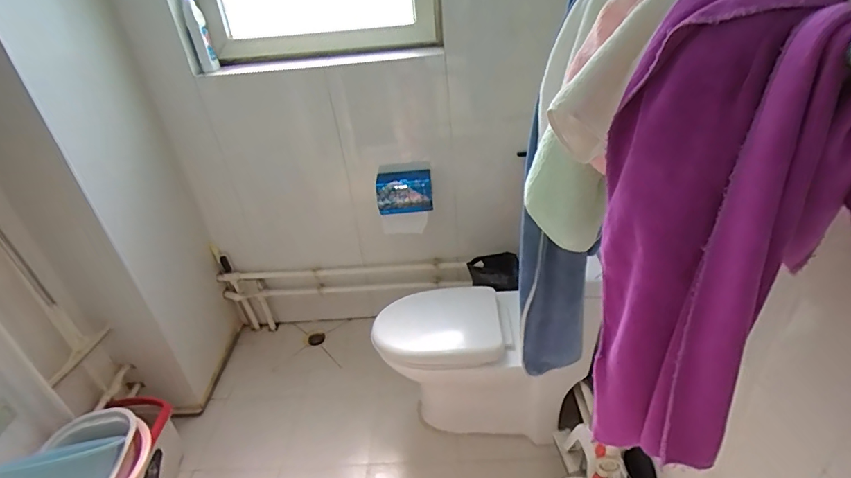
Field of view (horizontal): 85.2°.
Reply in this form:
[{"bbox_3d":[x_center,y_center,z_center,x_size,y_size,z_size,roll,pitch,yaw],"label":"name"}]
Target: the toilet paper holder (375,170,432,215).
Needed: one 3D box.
[{"bbox_3d":[-0.079,-0.173,1.716,0.203,0.133,0.111,-5,37,-2],"label":"toilet paper holder"}]

